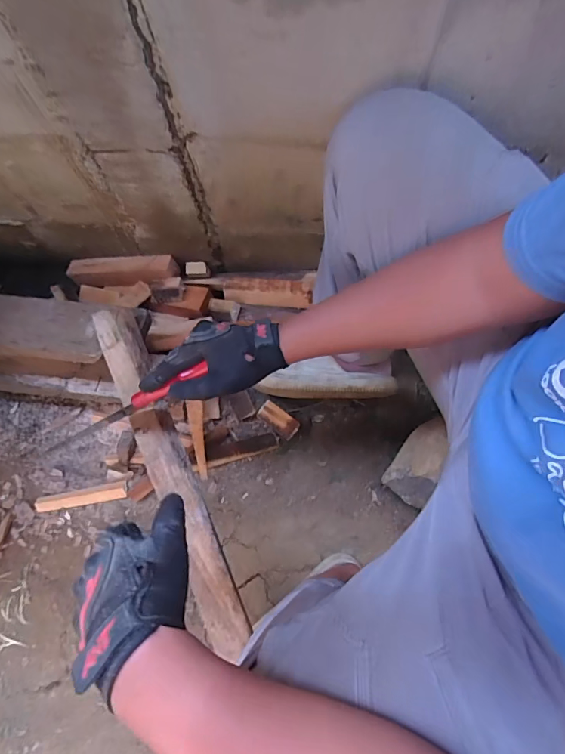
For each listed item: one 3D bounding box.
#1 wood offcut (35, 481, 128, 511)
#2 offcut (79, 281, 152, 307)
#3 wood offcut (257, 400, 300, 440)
[{"bbox_3d":[-0.401,0.239,0.841,0.182,0.014,0.032,-10,76,-3],"label":"wood offcut"},{"bbox_3d":[-0.354,-0.172,0.887,0.170,0.019,0.048,3,75,15],"label":"offcut"},{"bbox_3d":[-0.008,0.089,0.866,0.084,0.028,0.040,38,79,9],"label":"wood offcut"}]

